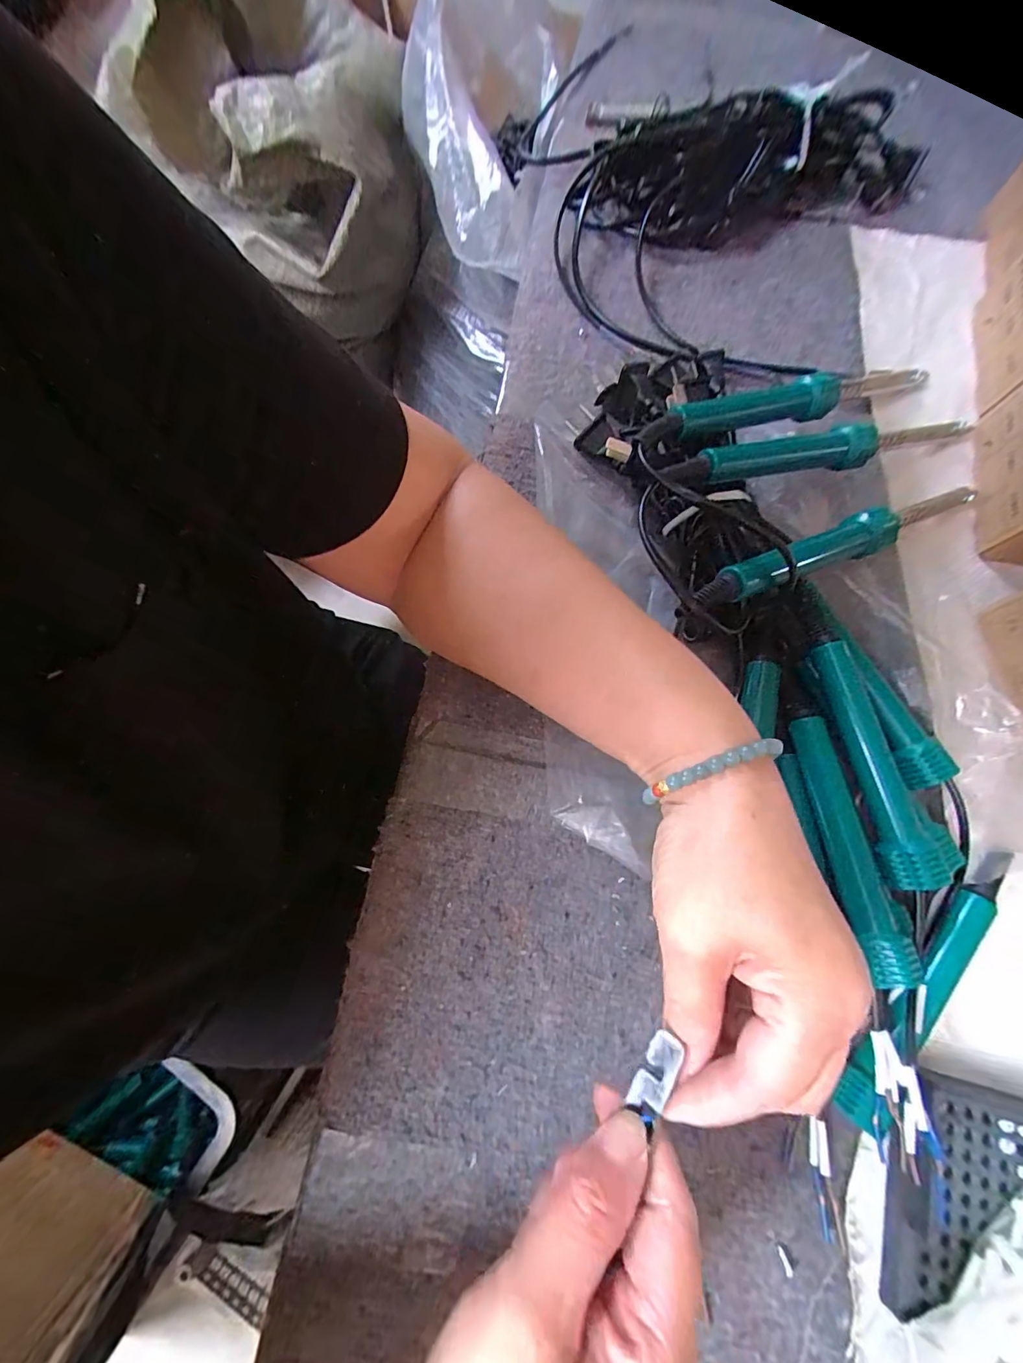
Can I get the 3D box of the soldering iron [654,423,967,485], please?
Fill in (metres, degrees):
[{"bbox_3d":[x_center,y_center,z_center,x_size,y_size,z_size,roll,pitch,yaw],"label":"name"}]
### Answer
[{"bbox_3d":[0.184,-0.131,0.282,0.230,0.020,0.017,-16,74,-19],"label":"soldering iron"}]

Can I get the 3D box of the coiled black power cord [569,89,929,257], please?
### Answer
[{"bbox_3d":[0.167,-0.347,0.343,0.246,0.056,0.055,-4,74,-1],"label":"coiled black power cord"}]

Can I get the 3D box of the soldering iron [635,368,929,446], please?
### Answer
[{"bbox_3d":[0.171,-0.163,0.292,0.222,0.021,0.019,-20,75,-20],"label":"soldering iron"}]

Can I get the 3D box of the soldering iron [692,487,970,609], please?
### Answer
[{"bbox_3d":[0.179,-0.074,0.265,0.223,0.021,0.018,-21,75,-22],"label":"soldering iron"}]

